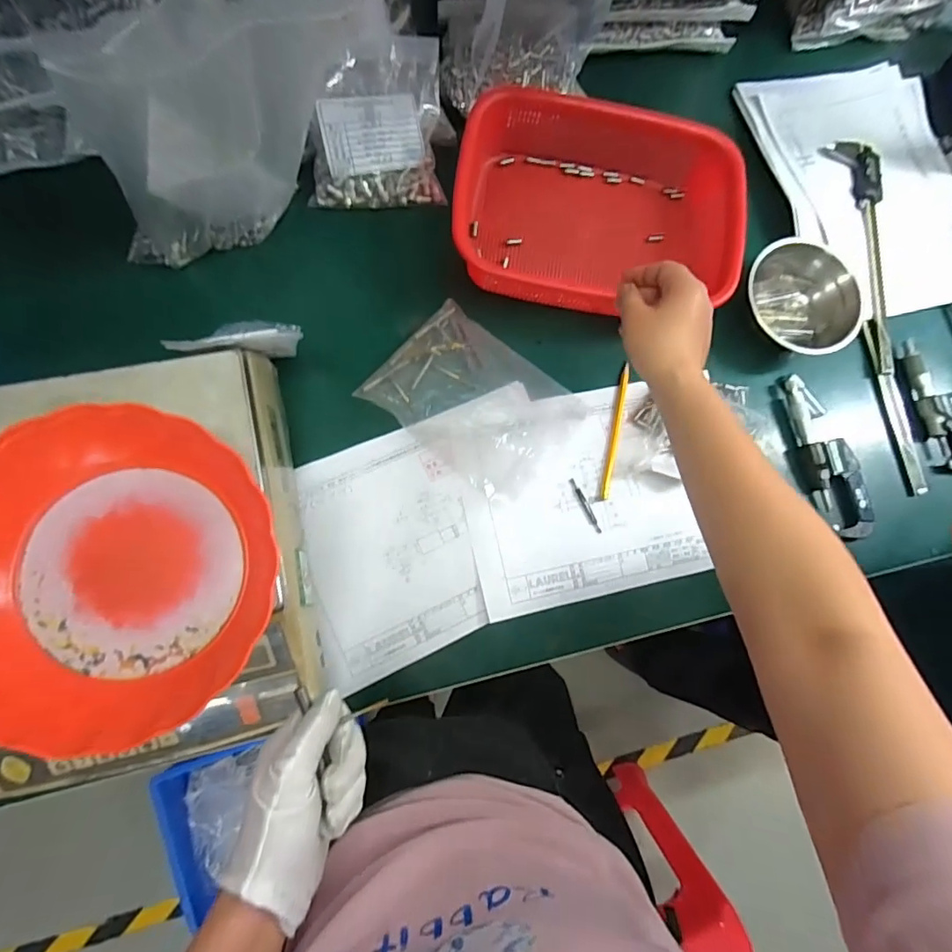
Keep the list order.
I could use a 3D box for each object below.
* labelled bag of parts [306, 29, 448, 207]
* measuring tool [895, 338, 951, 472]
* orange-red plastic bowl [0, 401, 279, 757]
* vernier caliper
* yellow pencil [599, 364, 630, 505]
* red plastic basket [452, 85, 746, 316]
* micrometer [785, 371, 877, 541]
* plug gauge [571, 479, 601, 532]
[{"bbox_3d":[-0.106,-0.374,0.539,0.139,0.057,0.153,-4,82,-6],"label":"labelled bag of parts"},{"bbox_3d":[0.521,-0.081,0.577,0.040,0.021,0.155,-16,85,-9],"label":"measuring tool"},{"bbox_3d":[-0.244,0.065,0.356,0.210,0.067,0.211,1,82,-8],"label":"orange-red plastic bowl"},{"bbox_3d":[0.472,-0.189,0.589,0.059,0.013,0.416,-6,83,-8],"label":"vernier caliper"},{"bbox_3d":[0.150,-0.048,0.548,0.010,0.004,0.147,13,81,-6],"label":"yellow pencil"},{"bbox_3d":[0.126,-0.290,0.547,0.293,0.064,0.204,5,82,-7],"label":"red plastic basket"},{"bbox_3d":[0.382,-0.023,0.558,0.064,0.017,0.181,-24,86,-10],"label":"micrometer"},{"bbox_3d":[0.115,0.031,0.535,0.008,0.004,0.063,-26,87,-10],"label":"plug gauge"}]

